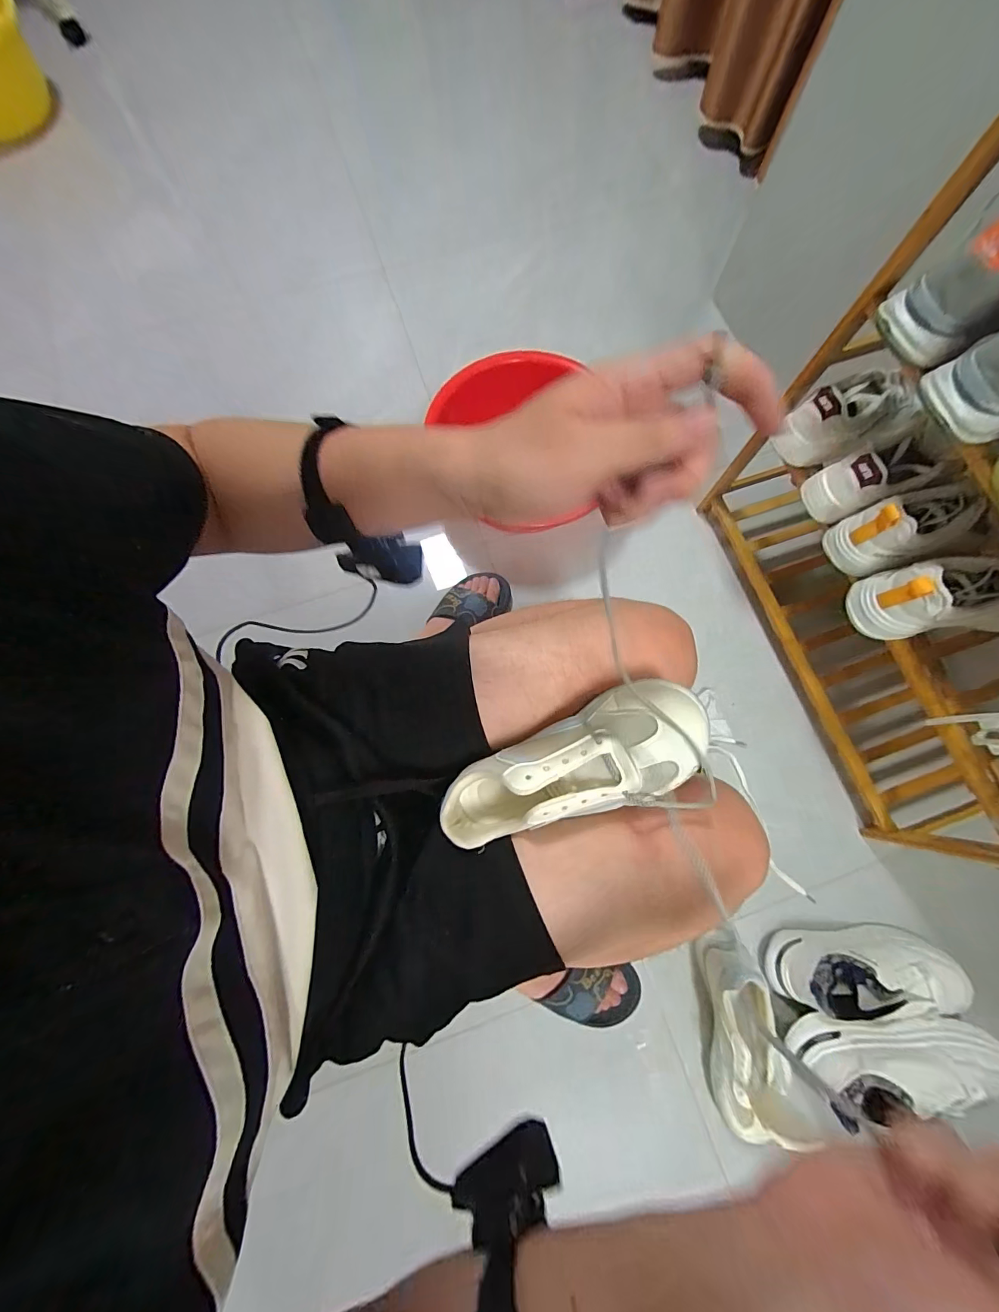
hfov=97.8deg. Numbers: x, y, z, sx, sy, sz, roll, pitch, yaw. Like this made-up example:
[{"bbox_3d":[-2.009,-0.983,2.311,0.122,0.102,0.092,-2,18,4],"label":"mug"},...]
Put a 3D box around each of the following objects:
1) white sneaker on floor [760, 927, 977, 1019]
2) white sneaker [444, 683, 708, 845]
[{"bbox_3d":[0.580,0.501,0.685,0.284,0.100,0.101,-4,76,0],"label":"white sneaker on floor"},{"bbox_3d":[0.060,0.104,0.383,0.238,0.077,0.089,-30,76,22],"label":"white sneaker"}]

